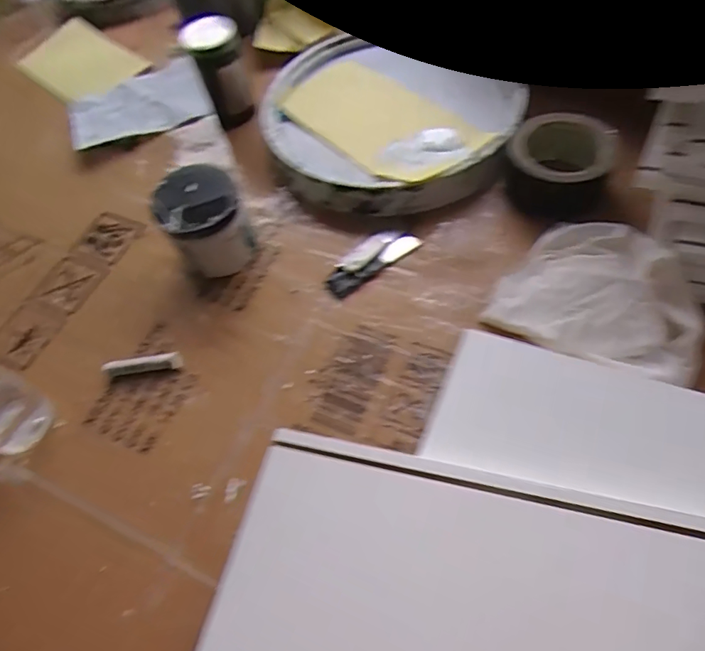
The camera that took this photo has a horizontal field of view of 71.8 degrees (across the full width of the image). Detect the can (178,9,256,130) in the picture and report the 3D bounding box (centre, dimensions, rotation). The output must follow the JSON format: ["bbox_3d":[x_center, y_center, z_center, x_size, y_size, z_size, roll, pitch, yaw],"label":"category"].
[{"bbox_3d":[-0.155,-0.298,0.578,0.059,0.108,0.062,-18,59,-4],"label":"can"}]

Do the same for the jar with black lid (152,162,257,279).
[{"bbox_3d":[-0.143,-0.101,0.481,0.074,0.081,0.078,-5,58,8],"label":"jar with black lid"}]

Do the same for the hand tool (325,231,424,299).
[{"bbox_3d":[0.018,-0.067,0.479,0.103,0.014,0.036,-36,59,-12],"label":"hand tool"}]

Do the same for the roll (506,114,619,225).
[{"bbox_3d":[0.196,-0.148,0.473,0.092,0.062,0.094,-5,58,8],"label":"roll"}]

